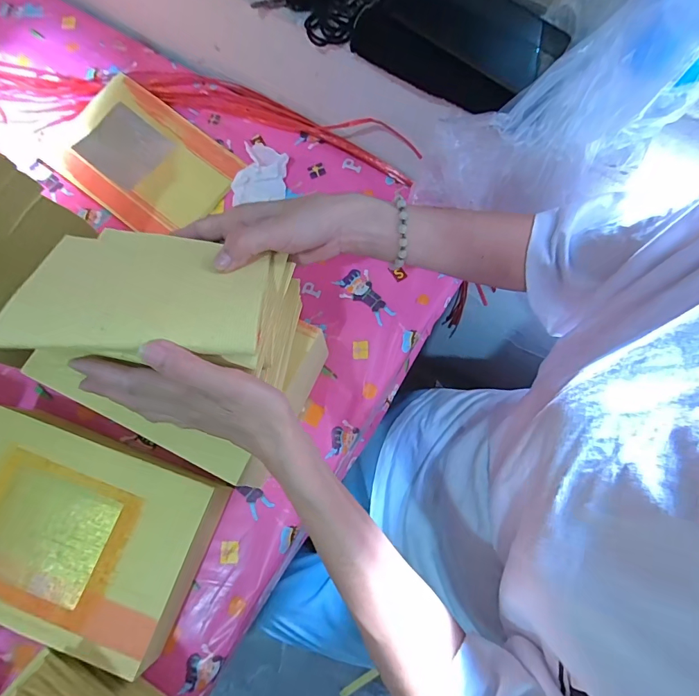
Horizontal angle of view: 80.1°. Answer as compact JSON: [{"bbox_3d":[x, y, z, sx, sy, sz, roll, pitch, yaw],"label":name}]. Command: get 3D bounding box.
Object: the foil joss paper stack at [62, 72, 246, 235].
[{"bbox_3d":[-0.267,-0.249,0.544,0.223,0.016,0.159,38,76,9],"label":"foil joss paper stack"}]

